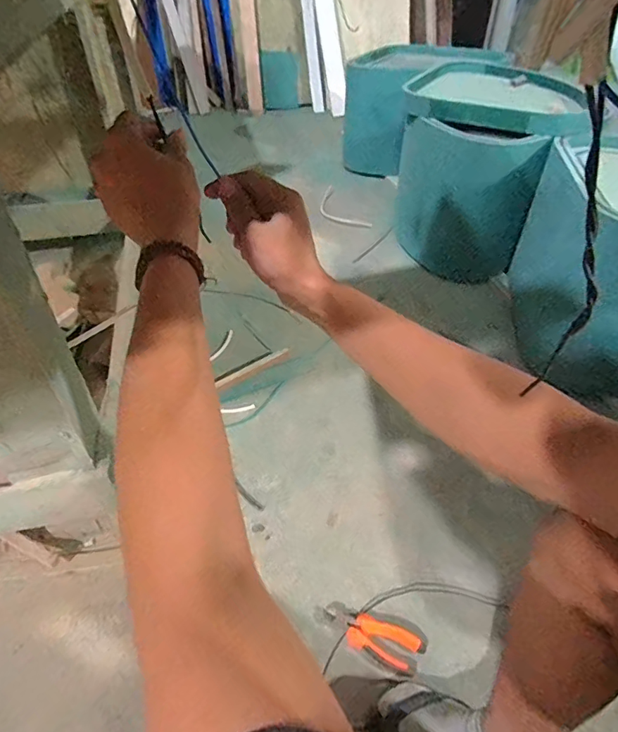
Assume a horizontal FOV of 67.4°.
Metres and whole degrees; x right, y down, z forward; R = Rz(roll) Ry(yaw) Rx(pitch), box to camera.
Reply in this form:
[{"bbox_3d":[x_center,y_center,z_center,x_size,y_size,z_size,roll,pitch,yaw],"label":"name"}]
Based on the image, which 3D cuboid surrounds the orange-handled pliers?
[{"bbox_3d":[0.098,0.423,0.735,0.148,0.016,0.057,17,45,17],"label":"orange-handled pliers"}]

